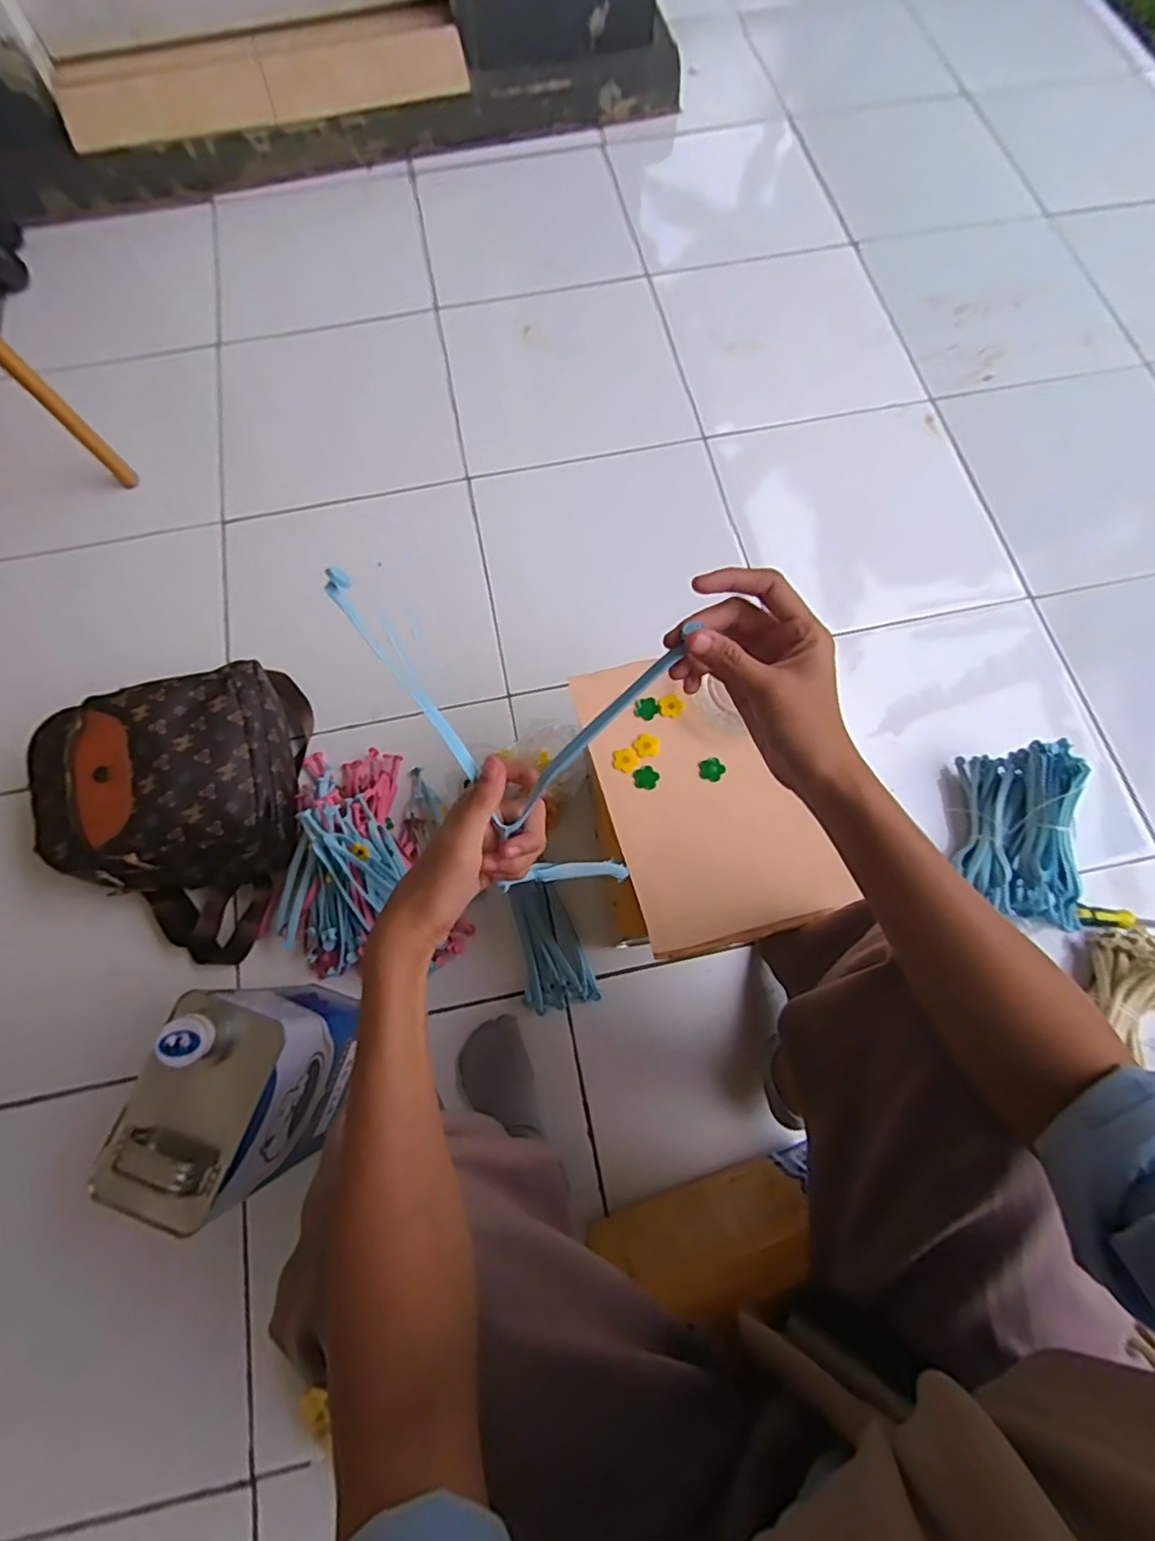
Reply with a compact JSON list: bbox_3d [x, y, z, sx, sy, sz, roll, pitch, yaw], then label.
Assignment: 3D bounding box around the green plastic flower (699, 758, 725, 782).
[{"bbox_3d":[0.128,-0.001,0.590,0.024,0.005,0.023,0,71,1],"label":"green plastic flower"}]

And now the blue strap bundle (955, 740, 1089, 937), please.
[{"bbox_3d":[0.543,0.077,0.748,0.108,0.090,0.215,-1,71,1],"label":"blue strap bundle"}]

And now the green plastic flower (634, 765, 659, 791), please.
[{"bbox_3d":[0.065,0.007,0.586,0.022,0.004,0.024,0,71,1],"label":"green plastic flower"}]

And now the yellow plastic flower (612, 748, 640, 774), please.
[{"bbox_3d":[0.046,-0.011,0.592,0.024,0.004,0.025,0,71,1],"label":"yellow plastic flower"}]

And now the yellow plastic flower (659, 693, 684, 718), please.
[{"bbox_3d":[0.092,-0.065,0.609,0.024,0.004,0.022,0,71,1],"label":"yellow plastic flower"}]

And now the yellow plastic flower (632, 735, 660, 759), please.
[{"bbox_3d":[0.067,-0.024,0.598,0.025,0.004,0.024,0,71,1],"label":"yellow plastic flower"}]

